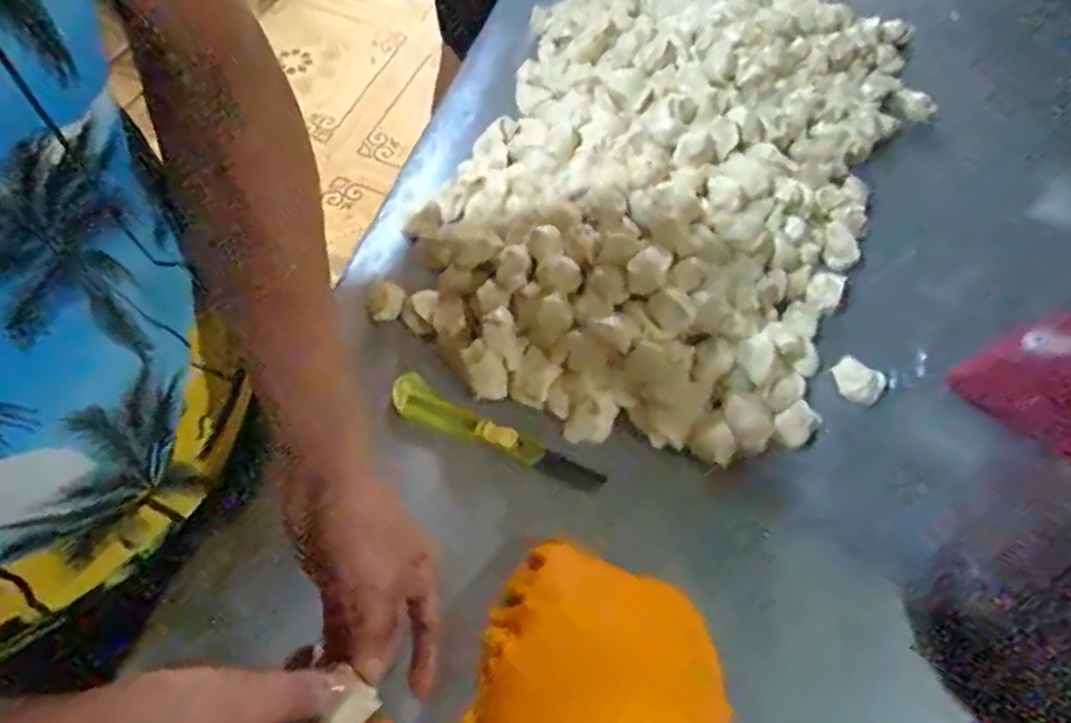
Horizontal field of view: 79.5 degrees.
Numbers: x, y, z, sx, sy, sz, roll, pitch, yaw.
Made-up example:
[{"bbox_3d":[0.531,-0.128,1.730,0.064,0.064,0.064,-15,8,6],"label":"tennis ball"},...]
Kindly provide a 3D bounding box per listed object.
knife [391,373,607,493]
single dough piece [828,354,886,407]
[{"bbox_3d":[-0.033,0.060,0.520,0.184,0.007,0.032,23,64,9],"label":"knife"},{"bbox_3d":[0.284,0.017,0.569,0.043,0.015,0.035,39,67,16],"label":"single dough piece"}]

